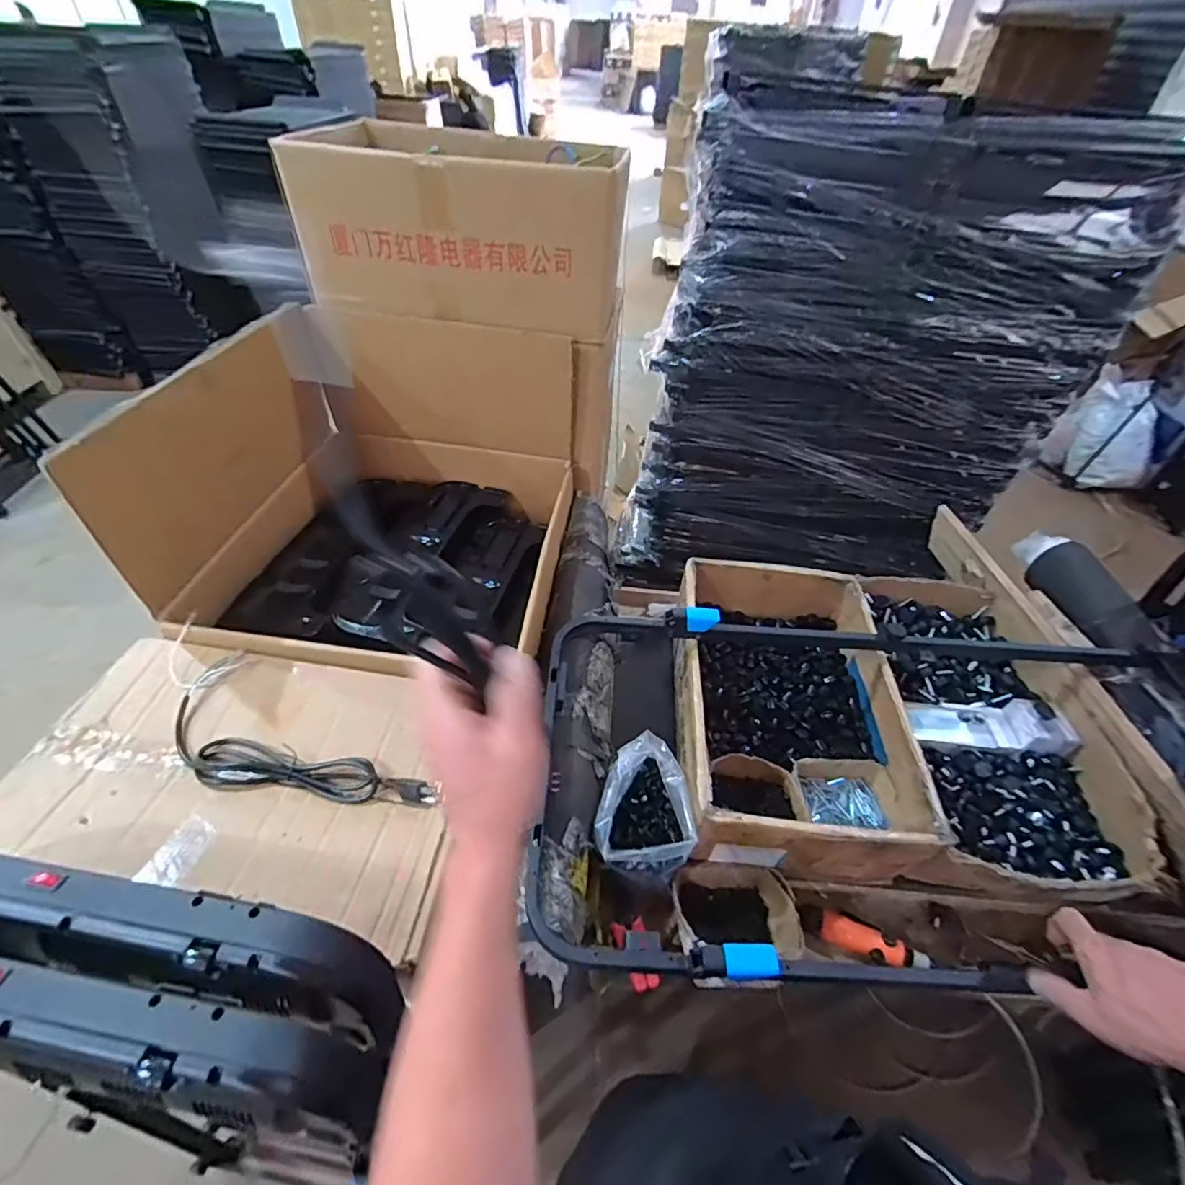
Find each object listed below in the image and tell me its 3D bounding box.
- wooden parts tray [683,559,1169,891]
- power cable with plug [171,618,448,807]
[{"bbox_3d":[0.491,0.193,0.959,0.683,0.155,0.581,2,46,-1],"label":"wooden parts tray"},{"bbox_3d":[-0.428,0.194,0.708,0.462,0.031,0.138,25,50,19],"label":"power cable with plug"}]

